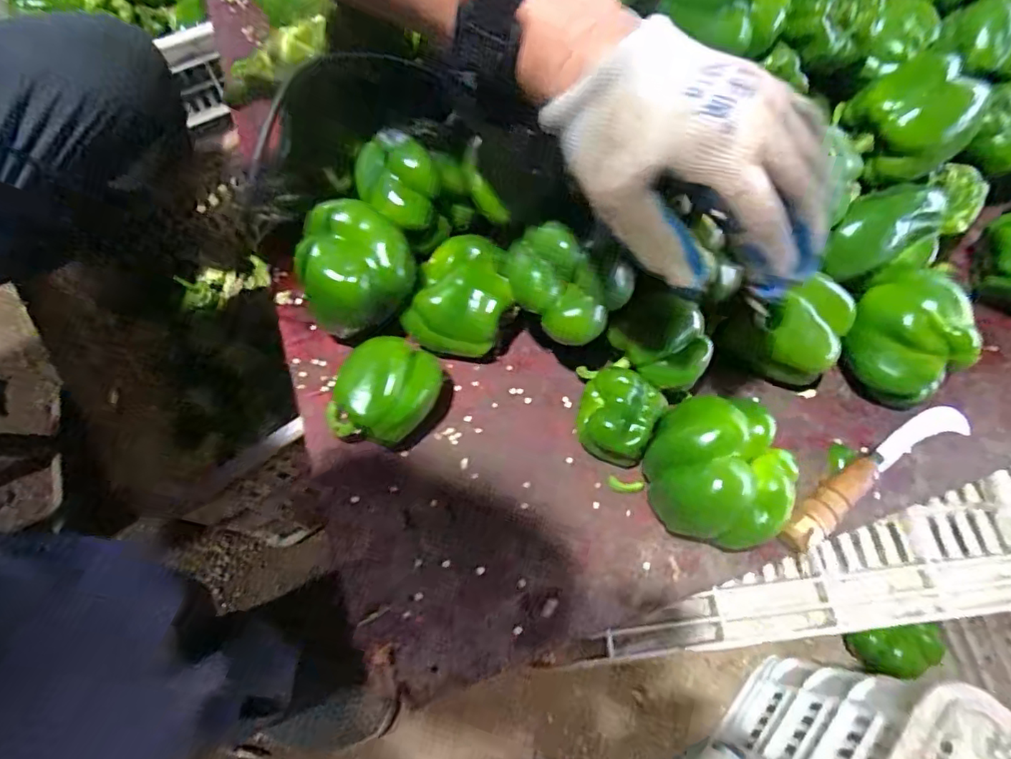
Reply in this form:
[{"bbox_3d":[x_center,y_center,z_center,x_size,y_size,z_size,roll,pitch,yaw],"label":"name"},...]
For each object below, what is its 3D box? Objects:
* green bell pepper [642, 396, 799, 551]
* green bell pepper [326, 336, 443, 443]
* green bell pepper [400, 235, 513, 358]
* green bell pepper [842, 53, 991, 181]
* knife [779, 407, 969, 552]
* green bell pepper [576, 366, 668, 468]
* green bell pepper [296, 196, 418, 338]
[{"bbox_3d":[0.142,0.065,0.372,0.089,0.078,0.089,1,69,-1],"label":"green bell pepper"},{"bbox_3d":[-0.092,0.009,0.398,0.084,0.060,0.068,12,69,3],"label":"green bell pepper"},{"bbox_3d":[-0.034,-0.070,0.433,0.077,0.057,0.098,11,69,3],"label":"green bell pepper"},{"bbox_3d":[0.305,-0.195,0.411,0.069,0.059,0.076,-34,73,-13],"label":"green bell pepper"},{"bbox_3d":[0.271,0.068,0.402,0.183,0.027,0.030,-29,72,-12],"label":"knife"},{"bbox_3d":[0.081,0.027,0.399,0.057,0.054,0.060,21,70,7],"label":"green bell pepper"},{"bbox_3d":[-0.114,-0.079,0.418,0.083,0.089,0.093,-32,73,-13],"label":"green bell pepper"}]

